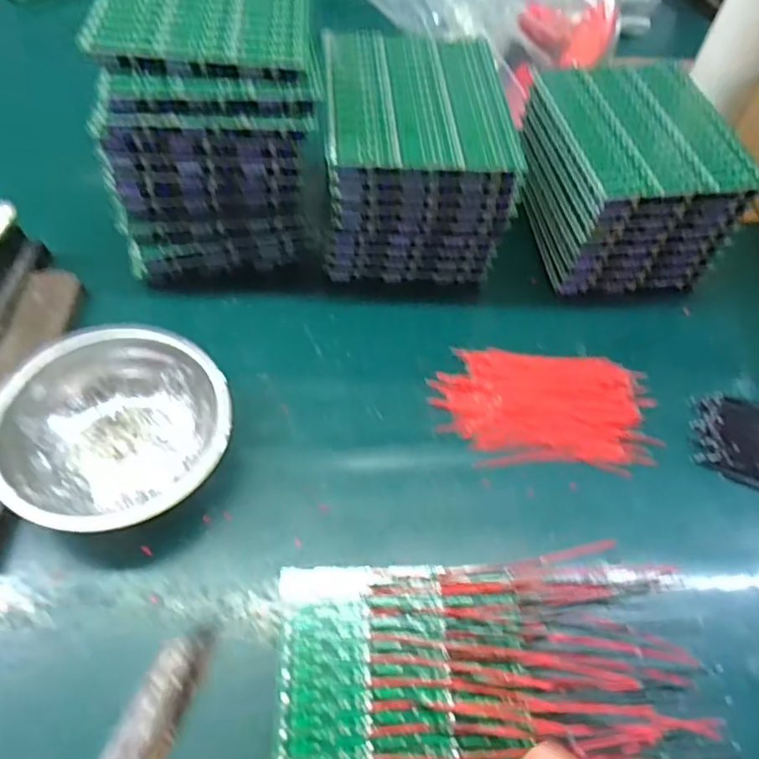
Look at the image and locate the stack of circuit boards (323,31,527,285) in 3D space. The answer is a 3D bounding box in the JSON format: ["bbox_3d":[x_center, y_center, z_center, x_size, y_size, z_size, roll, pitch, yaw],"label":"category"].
[{"bbox_3d":[0.021,-0.162,0.459,0.121,0.121,0.141,-1,56,-7],"label":"stack of circuit boards"}]

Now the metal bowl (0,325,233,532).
[{"bbox_3d":[-0.154,0.029,0.354,0.129,0.039,0.121,-21,61,-18],"label":"metal bowl"}]

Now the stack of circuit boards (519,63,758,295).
[{"bbox_3d":[0.187,-0.158,0.476,0.127,0.102,0.148,-3,57,-8],"label":"stack of circuit boards"}]

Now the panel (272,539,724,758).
[{"bbox_3d":[0.058,0.161,0.297,0.218,0.030,0.147,-4,58,-8],"label":"panel"}]

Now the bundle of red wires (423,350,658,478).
[{"bbox_3d":[0.111,0.018,0.410,0.143,0.005,0.087,4,56,-3],"label":"bundle of red wires"}]

